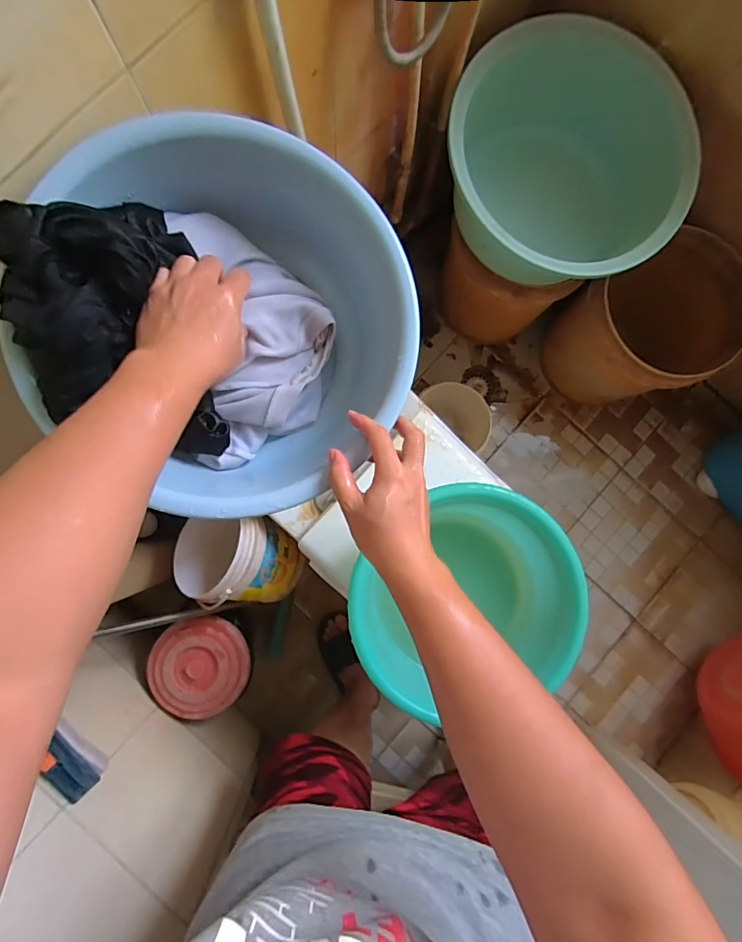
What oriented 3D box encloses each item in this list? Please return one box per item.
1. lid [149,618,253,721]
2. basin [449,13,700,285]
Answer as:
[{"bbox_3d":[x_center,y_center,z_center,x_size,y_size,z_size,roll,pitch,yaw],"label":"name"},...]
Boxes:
[{"bbox_3d":[-0.369,0.420,0.937,0.206,0.026,0.202,0,85,0],"label":"lid"},{"bbox_3d":[0.352,-0.567,0.873,0.421,0.284,0.433,0,85,0],"label":"basin"}]

